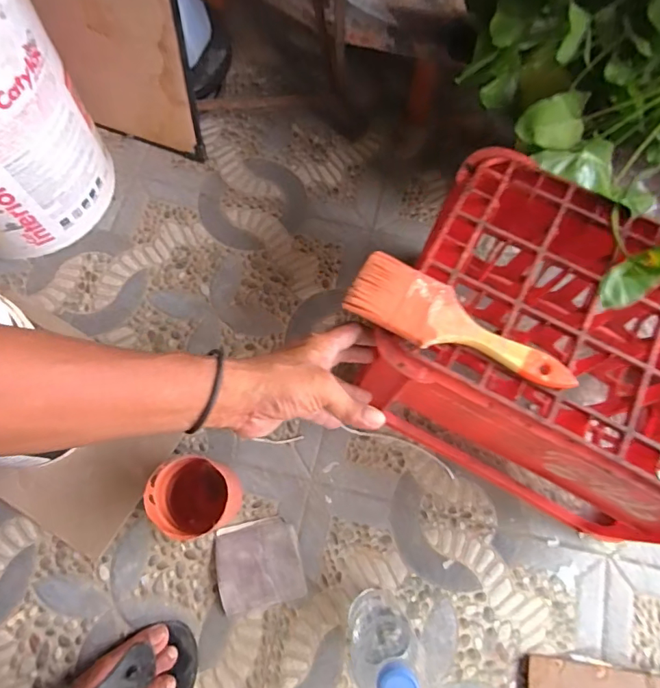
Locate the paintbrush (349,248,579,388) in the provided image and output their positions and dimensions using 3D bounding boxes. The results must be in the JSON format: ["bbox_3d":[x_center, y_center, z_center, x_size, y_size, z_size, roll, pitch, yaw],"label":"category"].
[{"bbox_3d":[0.114,-0.013,0.408,0.201,0.012,0.062,28,73,7],"label":"paintbrush"}]

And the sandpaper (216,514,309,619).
[{"bbox_3d":[-0.089,0.275,0.577,0.103,0.020,0.099,-12,73,-6],"label":"sandpaper"}]

